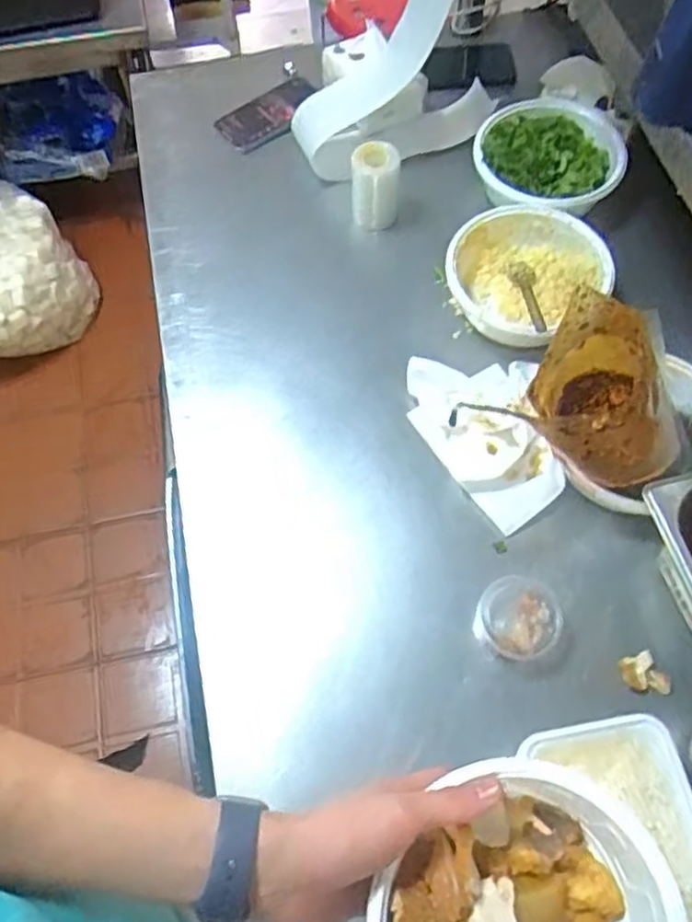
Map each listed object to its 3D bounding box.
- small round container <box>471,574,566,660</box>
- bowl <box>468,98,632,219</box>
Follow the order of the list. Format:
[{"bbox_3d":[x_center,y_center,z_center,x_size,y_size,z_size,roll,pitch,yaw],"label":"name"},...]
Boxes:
[{"bbox_3d":[0.148,0.138,0.624,0.068,0.038,0.071,-1,62,1],"label":"small round container"},{"bbox_3d":[0.238,-0.350,0.847,0.169,0.051,0.176,-1,62,1],"label":"bowl"}]

